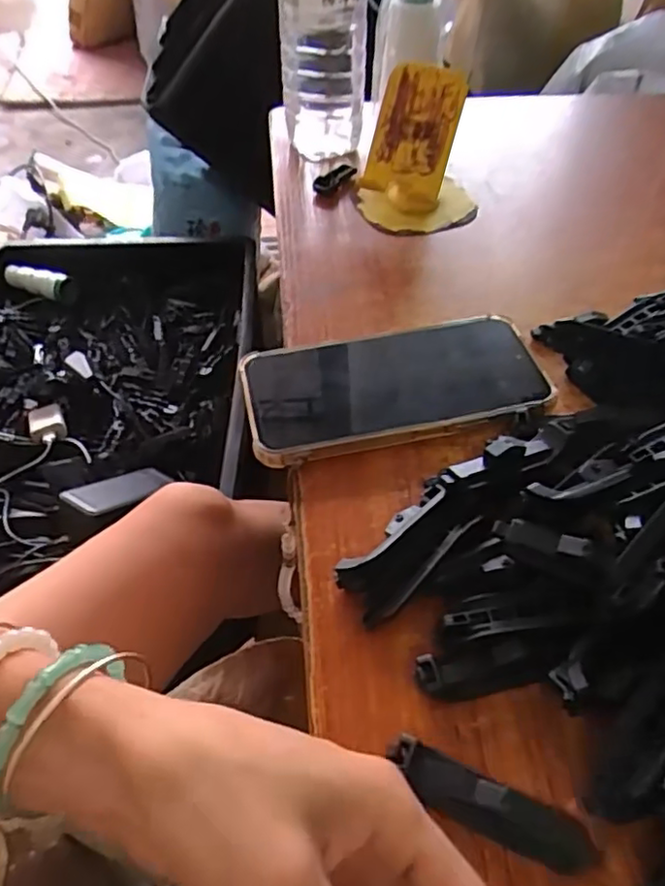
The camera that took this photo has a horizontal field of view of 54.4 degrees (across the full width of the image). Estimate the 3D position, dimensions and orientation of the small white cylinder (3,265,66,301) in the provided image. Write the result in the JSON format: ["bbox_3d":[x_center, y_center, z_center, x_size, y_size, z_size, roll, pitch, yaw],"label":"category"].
[{"bbox_3d":[-0.452,-0.246,0.983,0.097,0.028,0.035,15,51,13],"label":"small white cylinder"}]

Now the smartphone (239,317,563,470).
[{"bbox_3d":[0.034,-0.036,0.370,0.166,0.009,0.083,-10,50,-8],"label":"smartphone"}]

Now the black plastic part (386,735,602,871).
[{"bbox_3d":[0.055,0.128,0.228,0.074,0.014,0.020,18,52,16],"label":"black plastic part"}]

